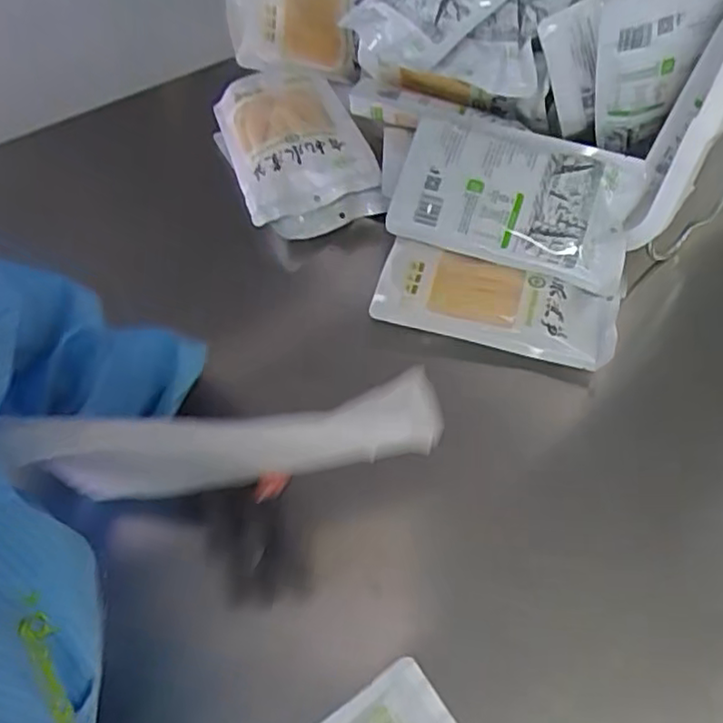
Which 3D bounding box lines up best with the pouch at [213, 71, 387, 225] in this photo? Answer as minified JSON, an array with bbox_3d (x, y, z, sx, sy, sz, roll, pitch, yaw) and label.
[{"bbox_3d":[-0.088,-0.277,0.818,0.154,0.045,0.234,-15,55,-10],"label":"pouch"}]

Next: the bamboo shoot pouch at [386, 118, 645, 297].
[{"bbox_3d":[0.163,-0.174,0.707,0.252,0.043,0.159,14,88,6],"label":"bamboo shoot pouch"}]

